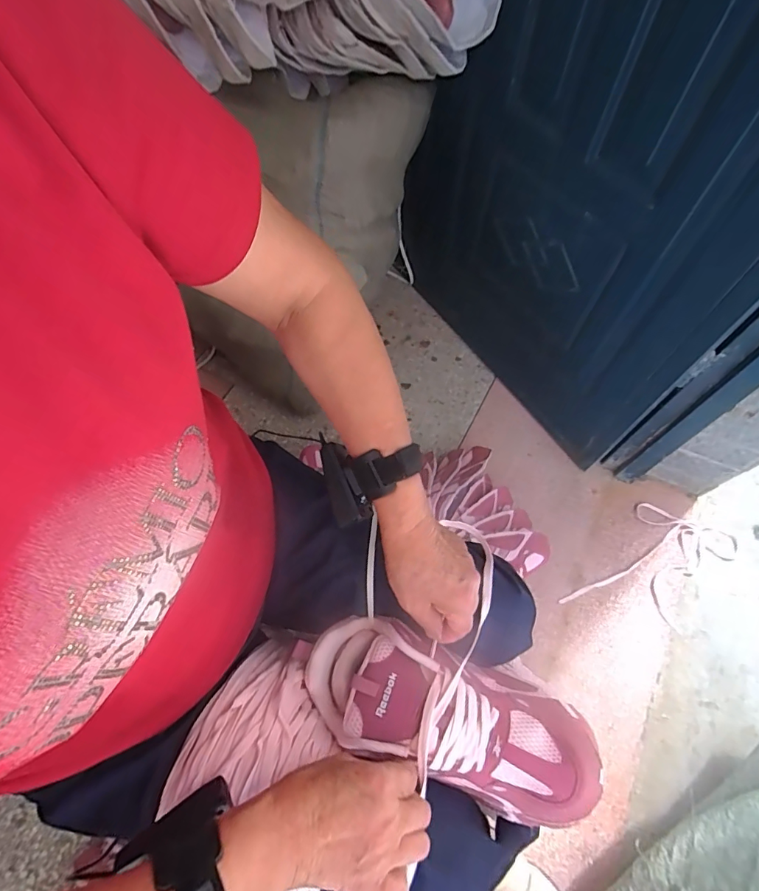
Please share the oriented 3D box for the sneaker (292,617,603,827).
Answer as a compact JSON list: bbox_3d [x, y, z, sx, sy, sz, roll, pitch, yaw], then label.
[{"bbox_3d":[0.054,0.237,0.408,0.257,0.090,0.106,21,64,7],"label":"sneaker"}]

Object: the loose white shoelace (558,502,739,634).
[{"bbox_3d":[0.544,0.243,0.887,0.377,0.052,0.208,-41,70,-19],"label":"loose white shoelace"}]

